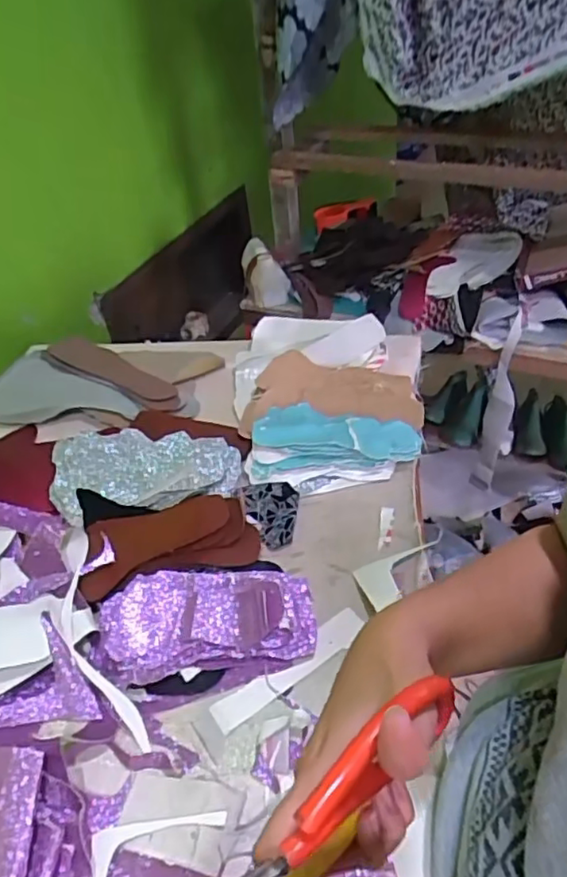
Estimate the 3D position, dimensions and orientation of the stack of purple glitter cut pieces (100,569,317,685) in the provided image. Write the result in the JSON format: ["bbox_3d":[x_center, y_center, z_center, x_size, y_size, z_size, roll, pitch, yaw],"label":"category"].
[{"bbox_3d":[-0.074,0.164,0.602,0.201,0.041,0.108,-10,42,-2],"label":"stack of purple glitter cut pieces"}]

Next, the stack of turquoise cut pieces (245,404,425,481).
[{"bbox_3d":[0.061,0.002,0.775,0.203,0.050,0.111,-5,42,4],"label":"stack of turquoise cut pieces"}]

